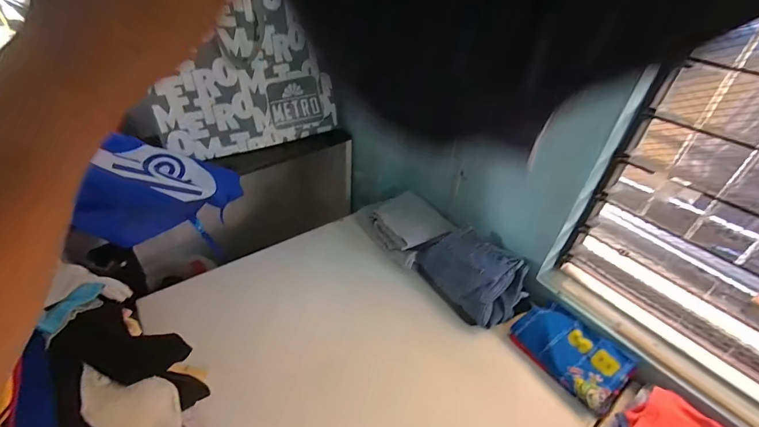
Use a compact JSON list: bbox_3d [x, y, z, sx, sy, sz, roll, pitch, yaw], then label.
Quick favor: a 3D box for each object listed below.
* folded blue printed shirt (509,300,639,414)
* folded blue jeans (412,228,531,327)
[{"bbox_3d":[0.415,0.292,0.717,0.153,0.055,0.210,-18,43,-26],"label":"folded blue printed shirt"},{"bbox_3d":[0.240,0.154,0.841,0.185,0.129,0.238,-17,42,-25],"label":"folded blue jeans"}]

